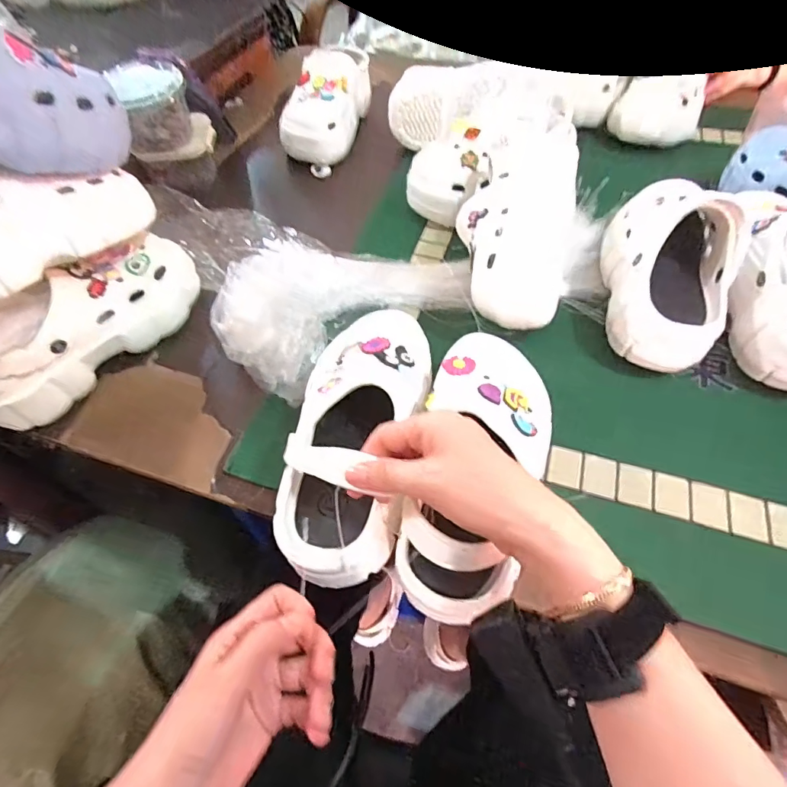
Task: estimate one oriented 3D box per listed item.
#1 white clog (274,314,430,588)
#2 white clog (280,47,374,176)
[{"bbox_3d":[-0.034,0.023,0.388,0.103,0.077,0.244,11,69,8],"label":"white clog"},{"bbox_3d":[-0.116,-0.468,0.757,0.109,0.103,0.206,10,57,7],"label":"white clog"}]

